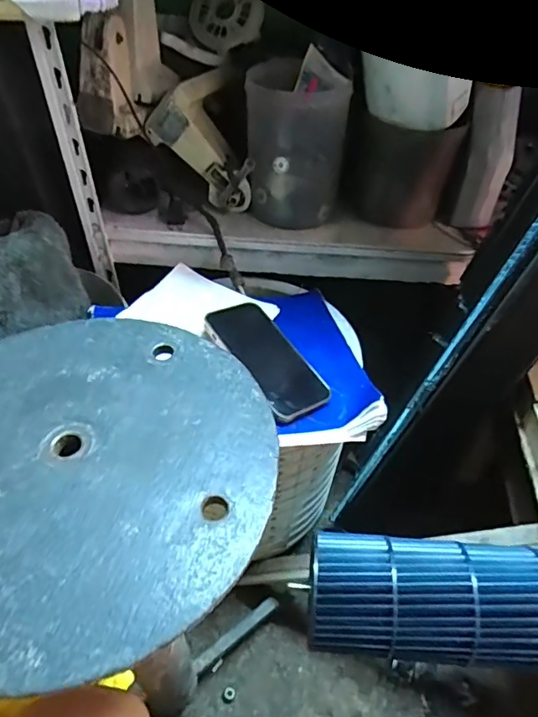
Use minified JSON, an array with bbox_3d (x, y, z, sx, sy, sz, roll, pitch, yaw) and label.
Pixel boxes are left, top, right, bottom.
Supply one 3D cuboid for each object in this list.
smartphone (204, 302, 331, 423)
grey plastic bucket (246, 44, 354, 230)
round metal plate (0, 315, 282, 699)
[{"bbox_3d":[-0.006,-0.004,0.575,0.082,0.011,0.169,-20,58,-31],"label":"smartphone"},{"bbox_3d":[0.035,-0.286,0.688,0.126,0.191,0.127,3,43,1],"label":"grey plastic bucket"},{"bbox_3d":[-0.102,0.051,0.267,0.206,0.010,0.201,1,43,-1],"label":"round metal plate"}]

